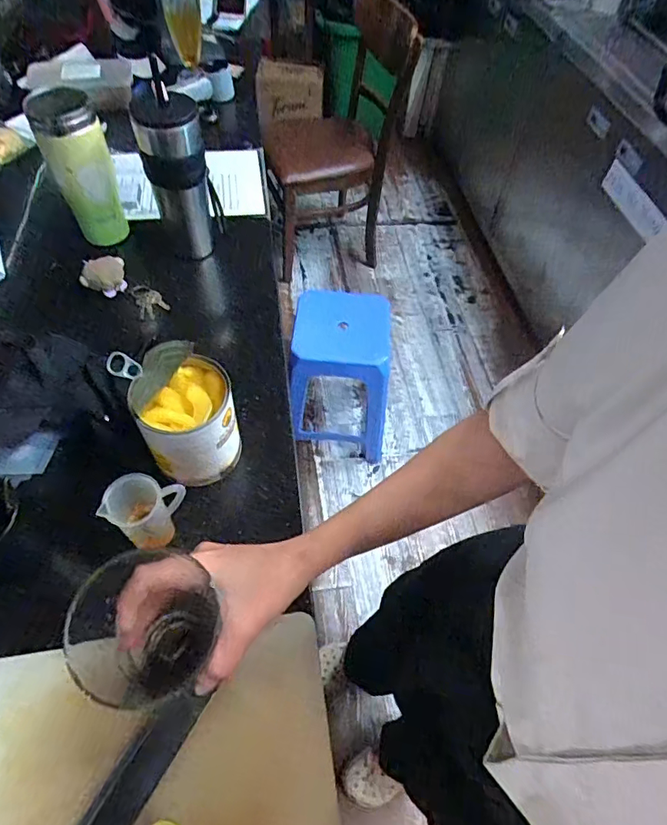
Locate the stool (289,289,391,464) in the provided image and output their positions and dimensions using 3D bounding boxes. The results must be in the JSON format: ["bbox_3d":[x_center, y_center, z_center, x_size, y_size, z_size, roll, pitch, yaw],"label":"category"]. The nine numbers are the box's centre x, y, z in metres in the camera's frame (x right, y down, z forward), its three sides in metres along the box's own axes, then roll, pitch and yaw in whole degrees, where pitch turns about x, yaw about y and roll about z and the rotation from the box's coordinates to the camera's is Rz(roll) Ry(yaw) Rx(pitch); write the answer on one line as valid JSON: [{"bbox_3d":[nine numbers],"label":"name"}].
[{"bbox_3d":[0.034,-0.117,1.491,0.278,0.424,0.317,4,55,-1],"label":"stool"}]

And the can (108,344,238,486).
[{"bbox_3d":[-0.154,-0.001,0.523,0.099,0.157,0.090,2,55,-3],"label":"can"}]

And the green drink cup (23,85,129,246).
[{"bbox_3d":[-0.358,-0.342,0.711,0.081,0.200,0.067,-21,59,-17],"label":"green drink cup"}]

